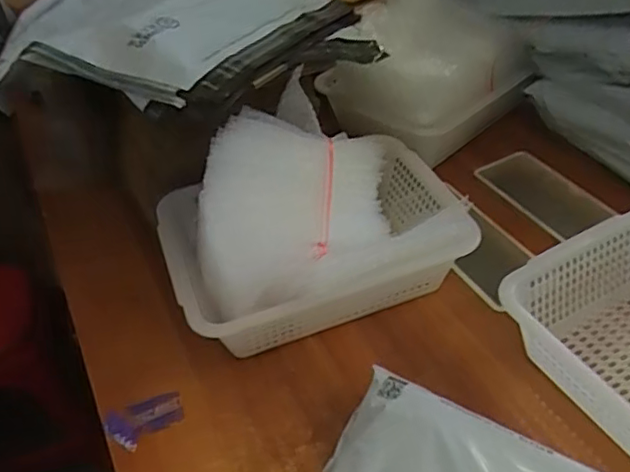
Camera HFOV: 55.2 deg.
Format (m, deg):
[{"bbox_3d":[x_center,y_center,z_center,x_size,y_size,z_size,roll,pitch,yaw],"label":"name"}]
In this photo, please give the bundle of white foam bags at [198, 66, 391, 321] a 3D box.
[{"bbox_3d":[-0.026,-0.035,0.713,0.214,0.110,0.272,4,63,-9],"label":"bundle of white foam bags"}]

